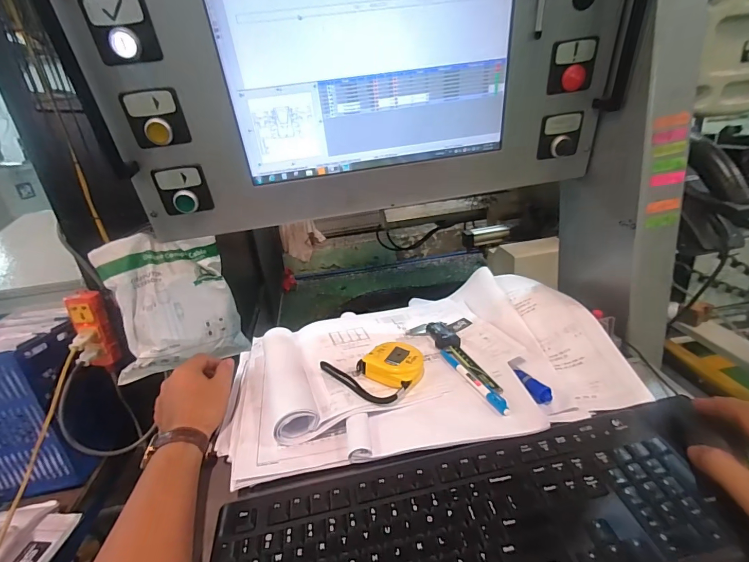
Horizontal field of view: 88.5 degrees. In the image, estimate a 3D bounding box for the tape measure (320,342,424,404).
[{"bbox_3d":[0.002,0.106,0.489,0.109,0.027,0.088,15,32,39],"label":"tape measure"}]

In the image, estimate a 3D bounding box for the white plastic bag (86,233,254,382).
[{"bbox_3d":[-0.363,0.036,0.703,0.204,0.239,0.051,-13,-2,-33],"label":"white plastic bag"}]

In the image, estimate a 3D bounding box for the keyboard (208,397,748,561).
[{"bbox_3d":[0.094,0.212,0.330,0.467,0.029,0.150,-9,24,-6],"label":"keyboard"}]

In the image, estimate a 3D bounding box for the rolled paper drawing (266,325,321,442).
[{"bbox_3d":[-0.116,0.123,0.502,0.058,0.035,0.206,-13,25,-13],"label":"rolled paper drawing"}]

